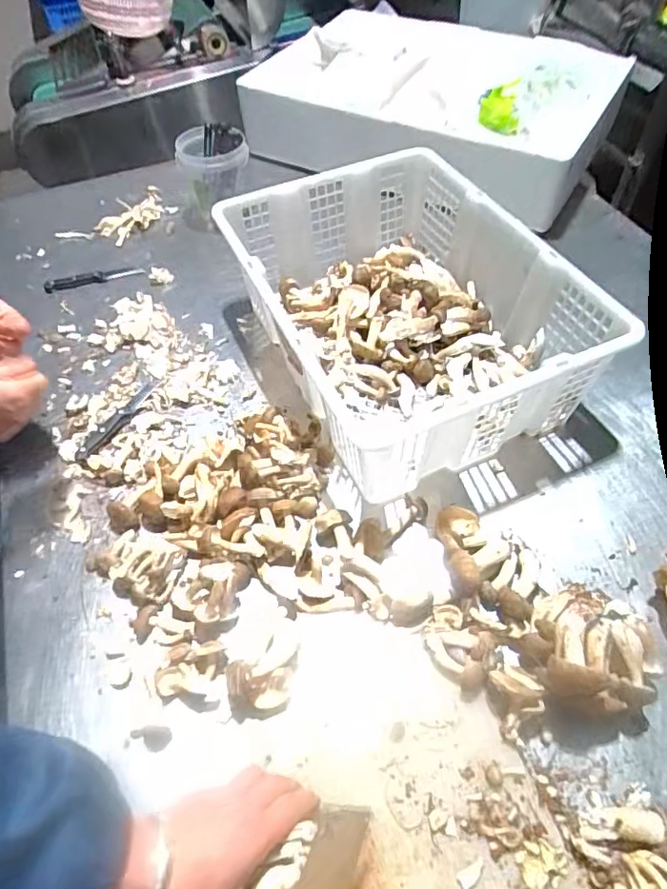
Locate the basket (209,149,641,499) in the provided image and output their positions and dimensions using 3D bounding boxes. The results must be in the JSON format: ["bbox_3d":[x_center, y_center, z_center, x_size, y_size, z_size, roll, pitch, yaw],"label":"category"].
[{"bbox_3d":[0.086,-0.189,0.750,0.392,0.173,0.516,-15,55,-13],"label":"basket"}]

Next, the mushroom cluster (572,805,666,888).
[{"bbox_3d":[0.253,0.343,0.428,0.091,0.042,0.102,-15,55,-13],"label":"mushroom cluster"}]

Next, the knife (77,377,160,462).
[{"bbox_3d":[-0.283,-0.037,0.726,0.030,0.007,0.151,24,55,18],"label":"knife"}]

